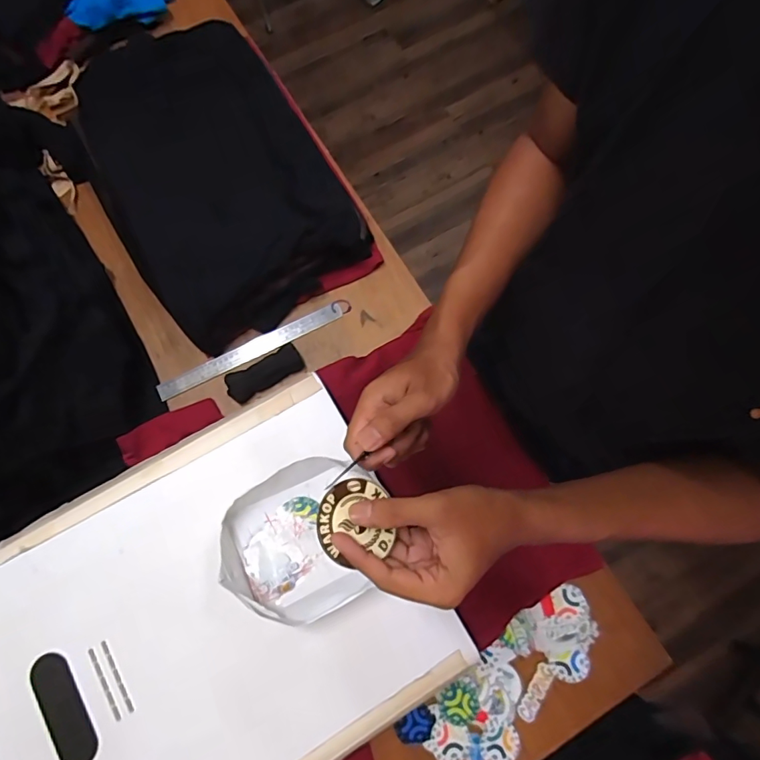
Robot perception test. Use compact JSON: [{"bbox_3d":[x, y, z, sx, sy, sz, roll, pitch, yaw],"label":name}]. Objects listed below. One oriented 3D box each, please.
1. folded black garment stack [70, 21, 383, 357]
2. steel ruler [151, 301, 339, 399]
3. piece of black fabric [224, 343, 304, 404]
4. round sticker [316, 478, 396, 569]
[{"bbox_3d":[-0.285,-0.354,0.805,0.366,0.128,0.548,-30,78,-7],"label":"folded black garment stack"},{"bbox_3d":[-0.215,-0.050,0.786,0.325,0.006,0.032,-26,79,-6],"label":"steel ruler"},{"bbox_3d":[-0.190,-0.012,0.768,0.125,0.014,0.049,-30,78,-8],"label":"piece of black fabric"},{"bbox_3d":[-0.018,0.103,0.345,0.059,0.005,0.056,9,68,-24],"label":"round sticker"}]

